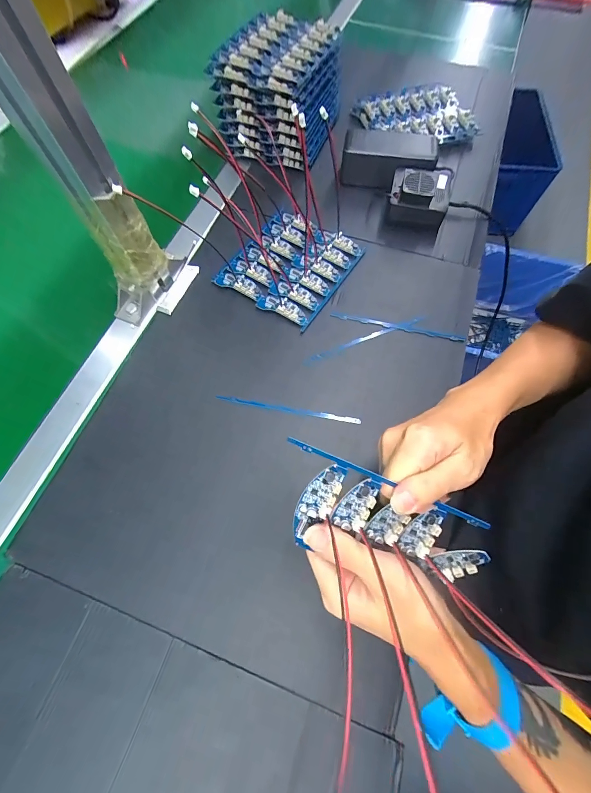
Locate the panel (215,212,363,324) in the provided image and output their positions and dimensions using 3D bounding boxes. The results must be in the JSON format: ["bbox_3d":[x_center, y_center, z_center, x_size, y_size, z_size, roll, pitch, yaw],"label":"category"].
[{"bbox_3d":[-0.005,-0.174,0.425,0.138,0.016,0.151,31,71,11],"label":"panel"}]

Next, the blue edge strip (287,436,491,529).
[{"bbox_3d":[0.066,0.060,0.225,0.154,0.004,0.005,24,69,-6],"label":"blue edge strip"}]

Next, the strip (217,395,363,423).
[{"bbox_3d":[-0.008,0.014,0.351,0.153,0.006,0.005,10,68,3],"label":"strip"}]

